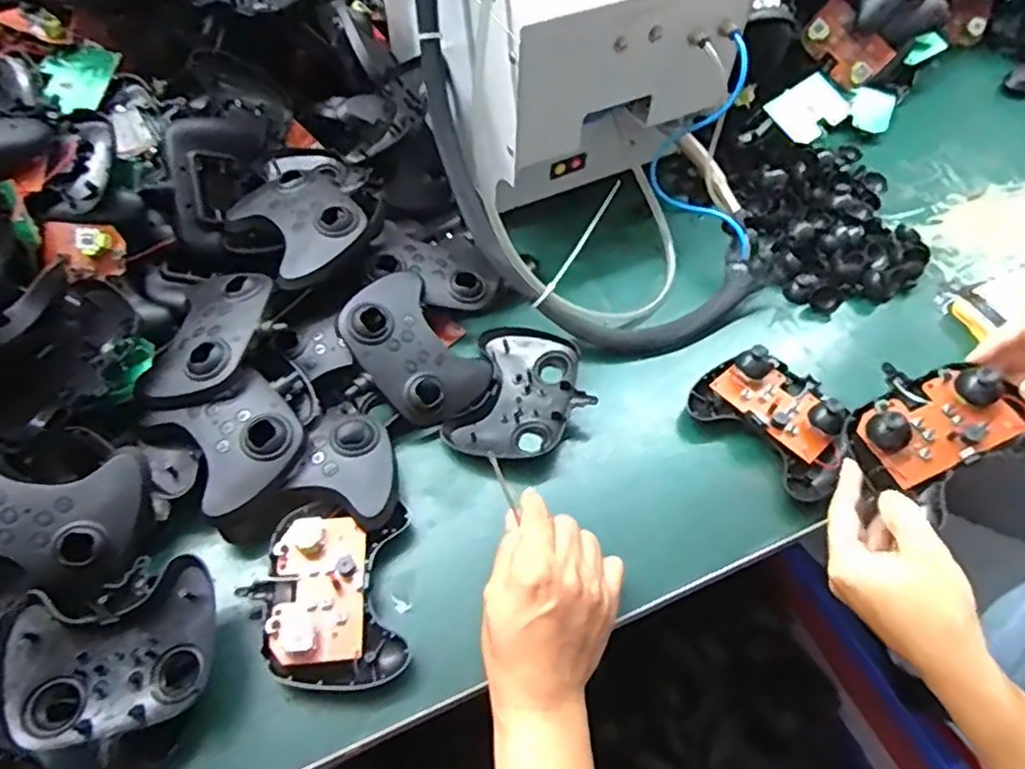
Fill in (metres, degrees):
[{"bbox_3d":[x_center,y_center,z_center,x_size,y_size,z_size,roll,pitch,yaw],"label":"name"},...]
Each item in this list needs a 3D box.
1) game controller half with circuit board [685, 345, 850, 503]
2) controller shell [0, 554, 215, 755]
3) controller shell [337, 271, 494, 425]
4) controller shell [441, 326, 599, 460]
[{"bbox_3d":[0.206,0.020,0.511,0.092,0.042,0.120,-38,65,-24],"label":"game controller half with circuit board"},{"bbox_3d":[-0.238,0.165,0.394,0.128,0.041,0.093,-11,57,-9],"label":"controller shell"},{"bbox_3d":[-0.073,-0.026,0.509,0.083,0.019,0.118,-43,96,-29],"label":"controller shell"},{"bbox_3d":[0.009,0.008,0.522,0.097,0.023,0.127,15,57,8],"label":"controller shell"}]

